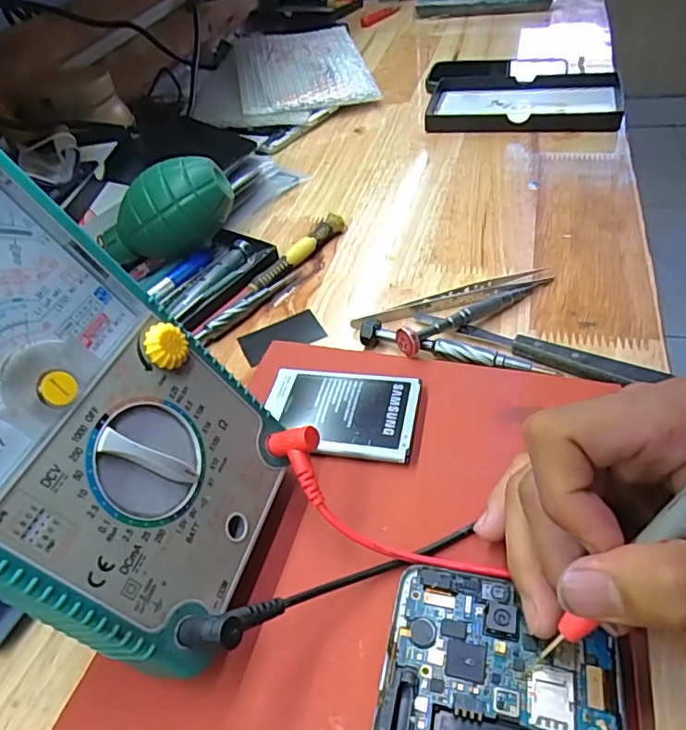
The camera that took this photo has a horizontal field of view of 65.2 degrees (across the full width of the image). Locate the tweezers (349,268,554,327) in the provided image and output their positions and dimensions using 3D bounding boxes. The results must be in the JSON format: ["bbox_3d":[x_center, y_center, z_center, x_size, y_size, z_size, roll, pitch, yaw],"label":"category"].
[{"bbox_3d":[0.070,-0.043,0.340,0.132,0.008,0.013,-14,46,-7],"label":"tweezers"}]

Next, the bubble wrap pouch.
[{"bbox_3d":[-0.074,-0.338,0.628,0.198,0.036,0.251,-12,45,-5],"label":"bubble wrap pouch"}]

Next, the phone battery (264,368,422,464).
[{"bbox_3d":[-0.002,0.023,0.276,0.079,0.007,0.051,8,47,14],"label":"phone battery"}]

